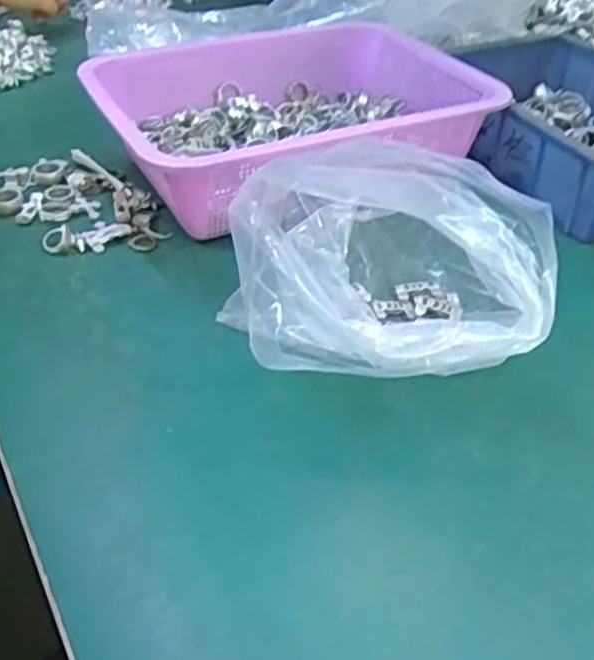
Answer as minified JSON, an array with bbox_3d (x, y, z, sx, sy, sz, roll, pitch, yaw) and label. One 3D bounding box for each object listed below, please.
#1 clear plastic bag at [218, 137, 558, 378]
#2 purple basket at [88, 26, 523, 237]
[{"bbox_3d":[0.048,-0.037,0.406,0.164,0.109,0.147,2,39,1],"label":"clear plastic bag"},{"bbox_3d":[0.001,-0.178,0.598,0.312,0.079,0.229,-18,43,-22],"label":"purple basket"}]

